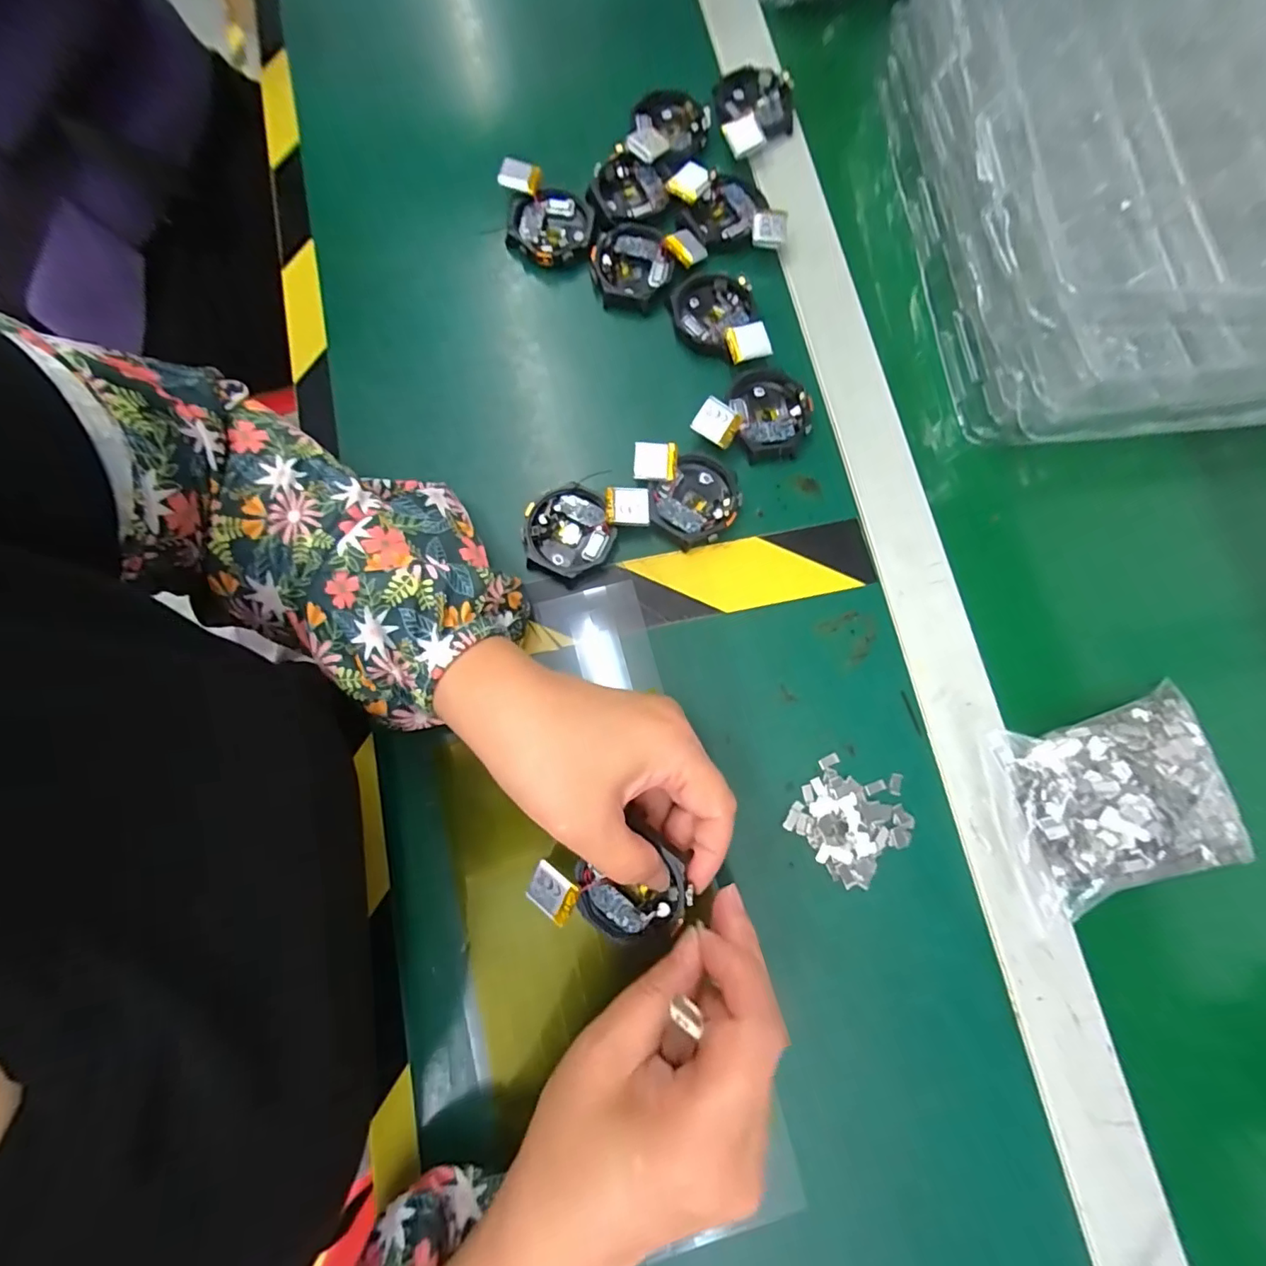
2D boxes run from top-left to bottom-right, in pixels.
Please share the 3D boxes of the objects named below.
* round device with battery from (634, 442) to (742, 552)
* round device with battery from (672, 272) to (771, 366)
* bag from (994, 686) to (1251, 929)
[{"bbox_3d":[0.032,-0.079,0.306,0.052,0.015,0.060,-18,80,-4],"label":"round device with battery"},{"bbox_3d":[0.053,-0.188,0.330,0.049,0.013,0.066,-27,81,-6],"label":"round device with battery"},{"bbox_3d":[0.234,0.083,0.272,0.116,0.024,0.084,-12,79,-3],"label":"bag"}]

